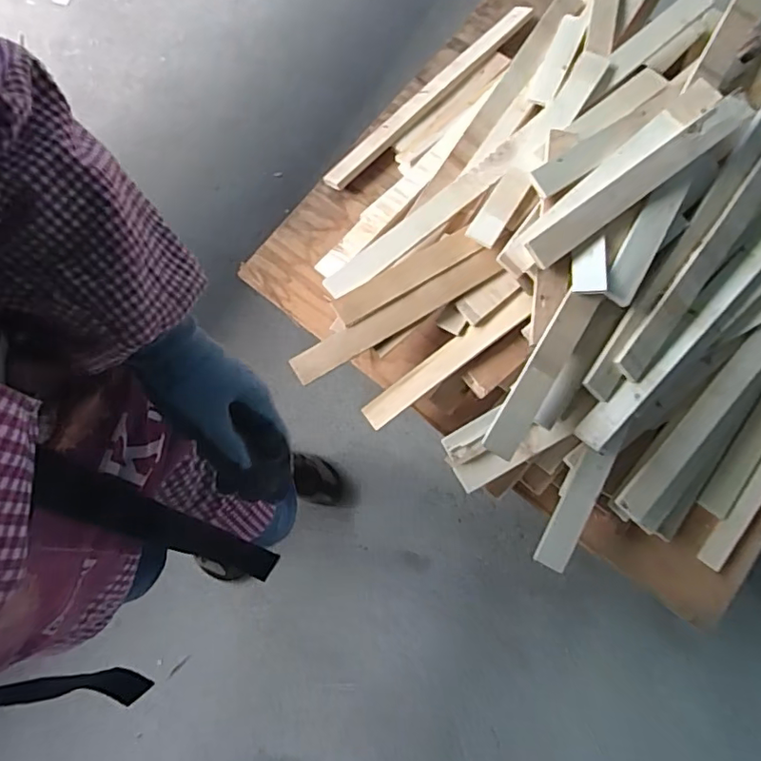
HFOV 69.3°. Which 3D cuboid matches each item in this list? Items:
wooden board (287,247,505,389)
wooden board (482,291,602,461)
[{"bbox_3d":[0.031,-0.110,0.930,0.389,0.021,0.053,-30,79,-7],"label":"wooden board"},{"bbox_3d":[0.251,-0.014,0.854,0.049,0.013,0.295,31,79,7],"label":"wooden board"}]

